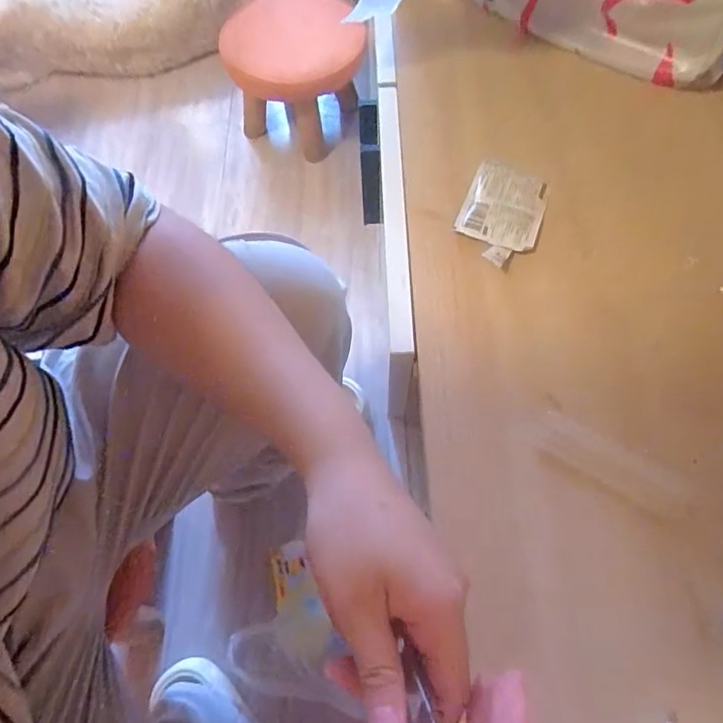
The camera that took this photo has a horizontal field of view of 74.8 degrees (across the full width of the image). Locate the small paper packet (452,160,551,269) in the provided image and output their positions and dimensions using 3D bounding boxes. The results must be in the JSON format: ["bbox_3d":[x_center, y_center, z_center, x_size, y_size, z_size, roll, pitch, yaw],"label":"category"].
[{"bbox_3d":[0.117,-0.126,0.393,0.065,0.005,0.108,20,69,10],"label":"small paper packet"}]

